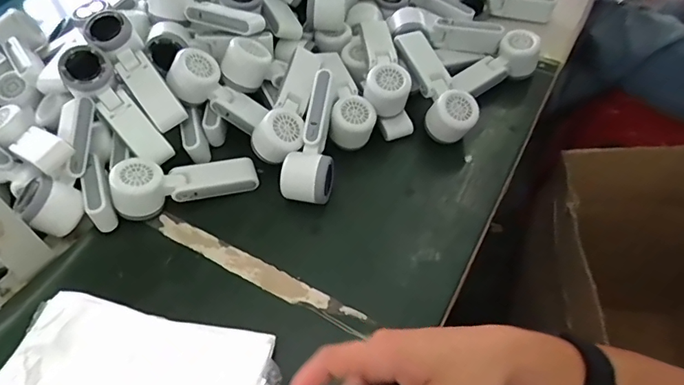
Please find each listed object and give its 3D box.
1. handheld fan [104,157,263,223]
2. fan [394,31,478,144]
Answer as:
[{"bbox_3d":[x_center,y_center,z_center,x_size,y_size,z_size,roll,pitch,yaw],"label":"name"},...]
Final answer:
[{"bbox_3d":[-0.191,-0.020,0.581,0.163,0.060,0.057,-15,53,-11],"label":"handheld fan"},{"bbox_3d":[0.123,-0.146,0.648,0.055,0.053,0.167,-20,73,-15],"label":"fan"}]

